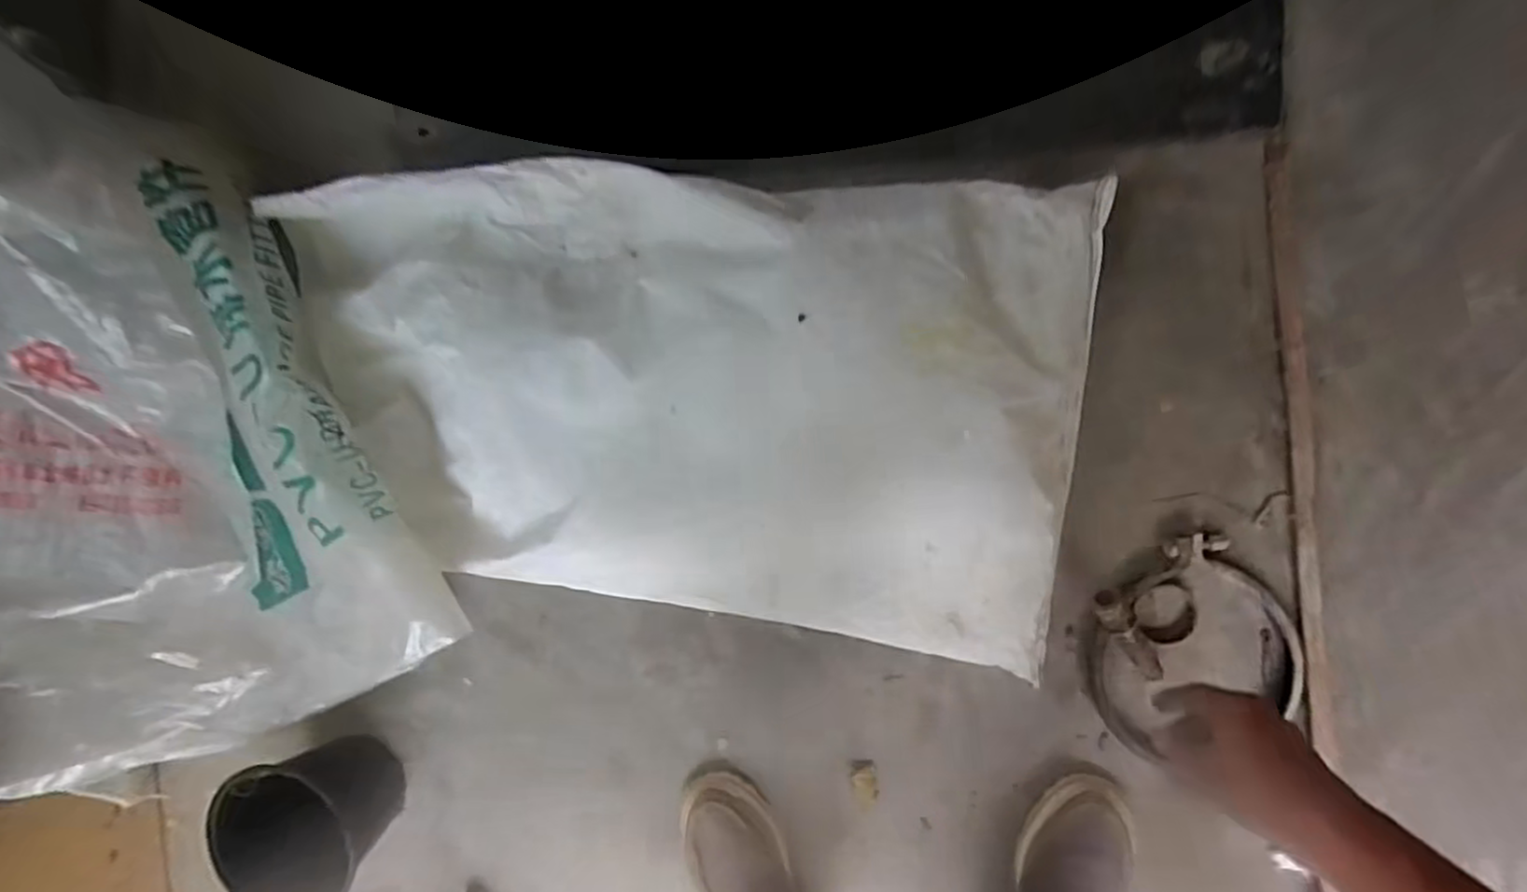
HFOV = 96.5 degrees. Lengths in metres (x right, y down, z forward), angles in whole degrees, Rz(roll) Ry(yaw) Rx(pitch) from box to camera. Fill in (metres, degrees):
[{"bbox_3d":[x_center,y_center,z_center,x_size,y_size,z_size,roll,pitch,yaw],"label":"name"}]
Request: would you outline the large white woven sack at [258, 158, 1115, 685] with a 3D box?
[{"bbox_3d":[-0.098,-0.050,0.660,0.774,0.110,0.424,7,96,7],"label":"large white woven sack"}]

